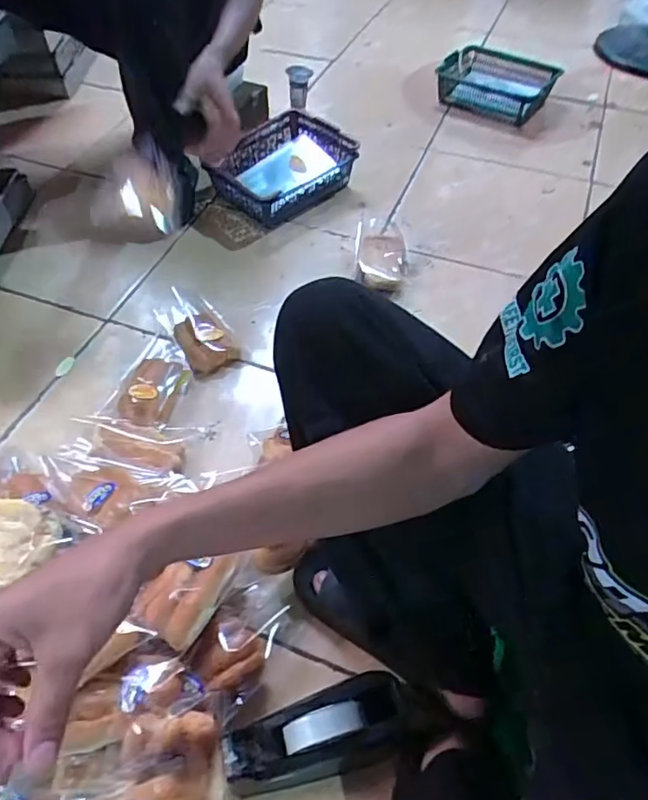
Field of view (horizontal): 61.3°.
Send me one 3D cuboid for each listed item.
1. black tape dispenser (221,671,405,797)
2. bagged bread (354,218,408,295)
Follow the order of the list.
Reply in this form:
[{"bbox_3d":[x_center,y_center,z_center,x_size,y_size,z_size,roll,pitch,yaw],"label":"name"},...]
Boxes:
[{"bbox_3d":[-0.010,0.357,0.581,0.181,0.111,0.073,-11,54,-10],"label":"black tape dispenser"},{"bbox_3d":[0.117,-0.298,1.122,0.107,0.051,0.229,3,52,1],"label":"bagged bread"}]

